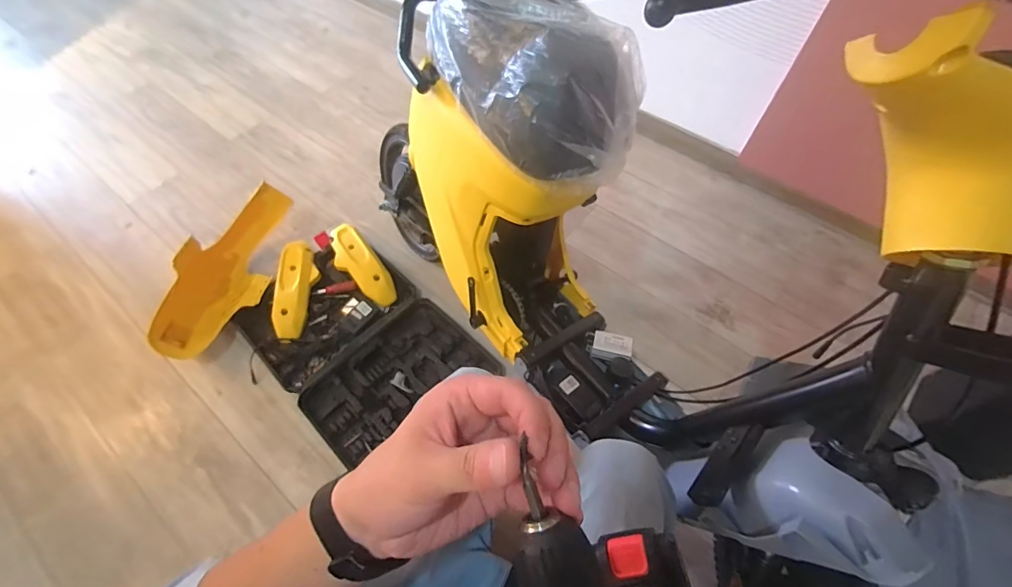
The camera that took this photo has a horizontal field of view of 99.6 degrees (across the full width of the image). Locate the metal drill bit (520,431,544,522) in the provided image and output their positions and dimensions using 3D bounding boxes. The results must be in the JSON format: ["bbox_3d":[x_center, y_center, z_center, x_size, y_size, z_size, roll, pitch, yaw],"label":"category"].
[{"bbox_3d":[0.011,0.084,0.194,0.005,0.004,0.036,-9,81,-9],"label":"metal drill bit"}]

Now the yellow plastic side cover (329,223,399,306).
[{"bbox_3d":[-0.423,-0.086,1.243,0.111,0.079,0.305,-37,65,-21],"label":"yellow plastic side cover"}]

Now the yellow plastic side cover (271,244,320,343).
[{"bbox_3d":[-0.587,-0.016,1.203,0.099,0.066,0.297,-2,58,-2],"label":"yellow plastic side cover"}]

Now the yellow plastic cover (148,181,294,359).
[{"bbox_3d":[-0.754,-0.062,1.171,0.157,0.187,0.506,11,59,6],"label":"yellow plastic cover"}]

